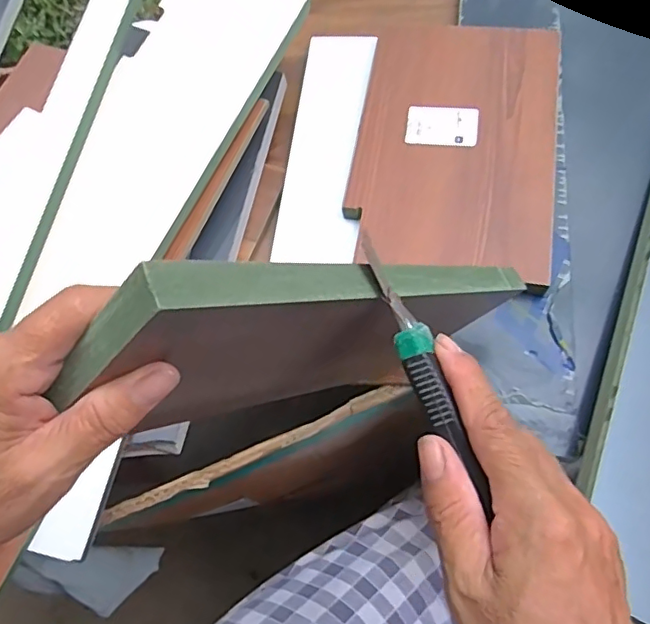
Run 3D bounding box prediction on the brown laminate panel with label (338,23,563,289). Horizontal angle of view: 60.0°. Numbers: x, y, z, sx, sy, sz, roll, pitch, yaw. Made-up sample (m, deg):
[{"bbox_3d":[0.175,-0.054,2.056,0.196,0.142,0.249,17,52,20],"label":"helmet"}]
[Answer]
[{"bbox_3d":[0.112,-0.150,0.479,0.162,0.012,0.259,9,66,8],"label":"brown laminate panel with label"}]

